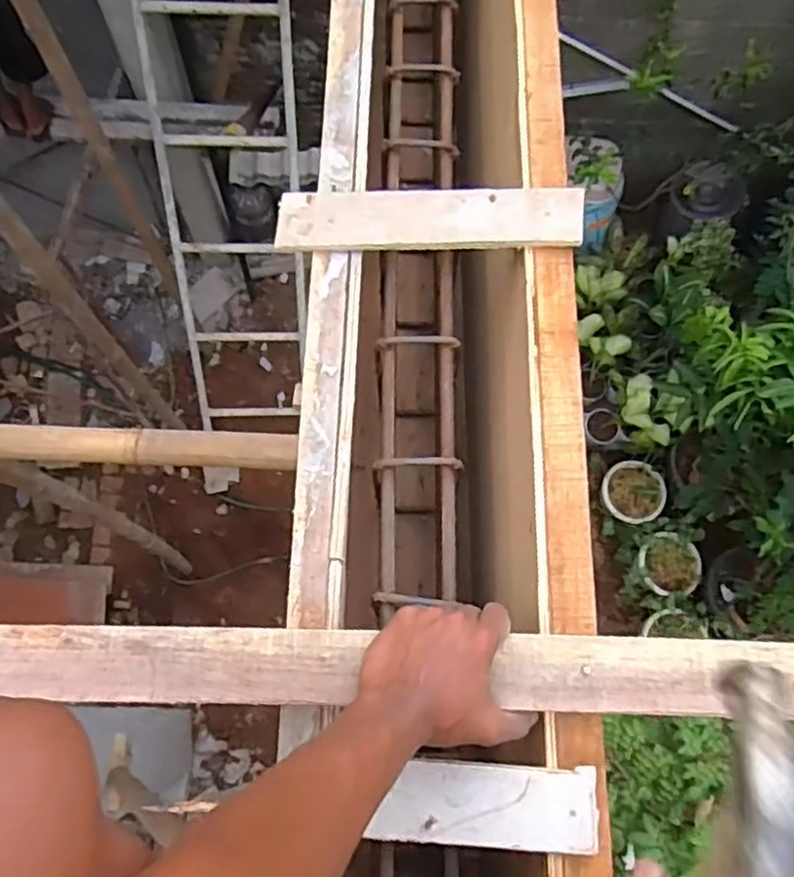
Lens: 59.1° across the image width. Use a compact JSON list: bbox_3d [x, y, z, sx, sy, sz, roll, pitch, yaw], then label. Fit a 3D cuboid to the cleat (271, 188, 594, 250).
[{"bbox_3d":[0.031,-0.232,0.739,0.318,0.015,0.070,2,78,7],"label":"cleat"}]

